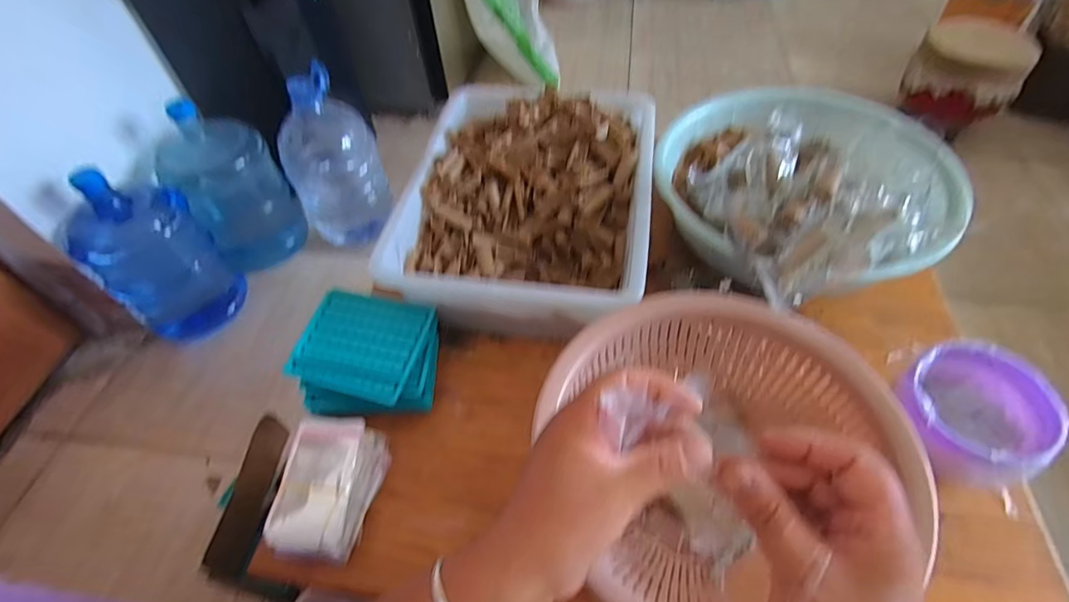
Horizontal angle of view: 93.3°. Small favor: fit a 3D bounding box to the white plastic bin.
[{"bbox_3d":[-0.004,-0.128,0.638,0.284,0.107,0.354,7,53,8],"label":"white plastic bin"}]

